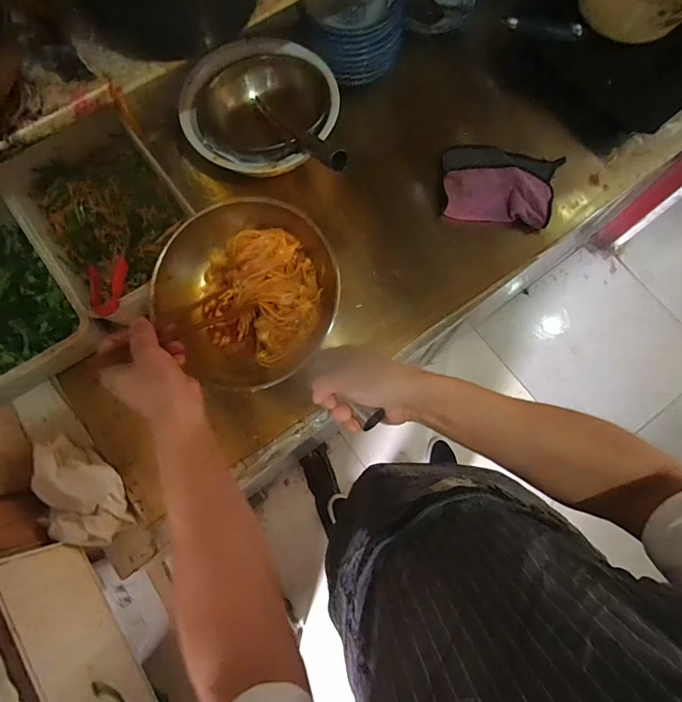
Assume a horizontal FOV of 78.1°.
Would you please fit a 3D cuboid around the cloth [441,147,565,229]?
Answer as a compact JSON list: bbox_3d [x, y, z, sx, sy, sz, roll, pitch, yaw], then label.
[{"bbox_3d":[0.281,-0.294,0.744,0.192,0.023,0.150,10,76,4],"label":"cloth"}]

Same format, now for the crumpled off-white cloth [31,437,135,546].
[{"bbox_3d":[-0.362,0.193,0.592,0.090,0.078,0.160,-20,76,-4],"label":"crumpled off-white cloth"}]

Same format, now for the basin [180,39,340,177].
[{"bbox_3d":[-0.132,-0.400,0.713,0.249,0.082,0.227,0,76,1],"label":"basin"}]

